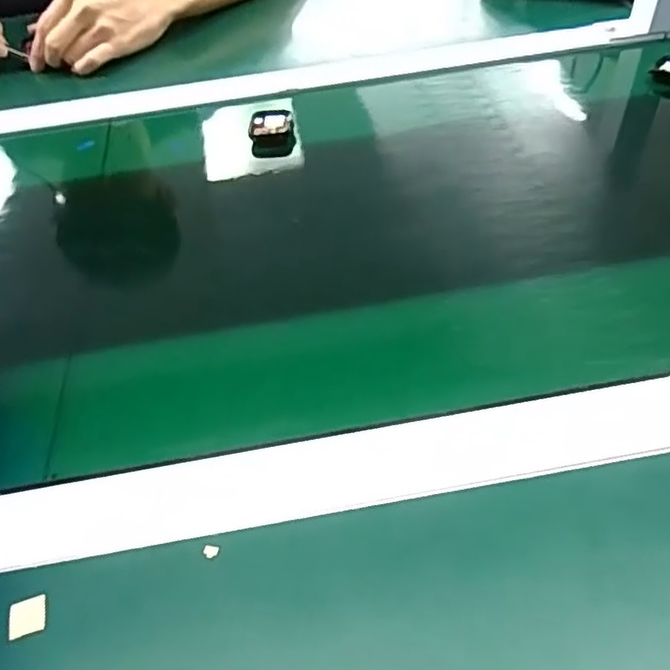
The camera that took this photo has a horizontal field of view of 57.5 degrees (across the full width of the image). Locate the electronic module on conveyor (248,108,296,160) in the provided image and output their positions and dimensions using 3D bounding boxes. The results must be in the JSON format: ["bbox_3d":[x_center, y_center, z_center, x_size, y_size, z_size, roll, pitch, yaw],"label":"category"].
[{"bbox_3d":[-0.056,-0.182,0.550,0.039,0.016,0.061,-6,48,0],"label":"electronic module on conveyor"}]

